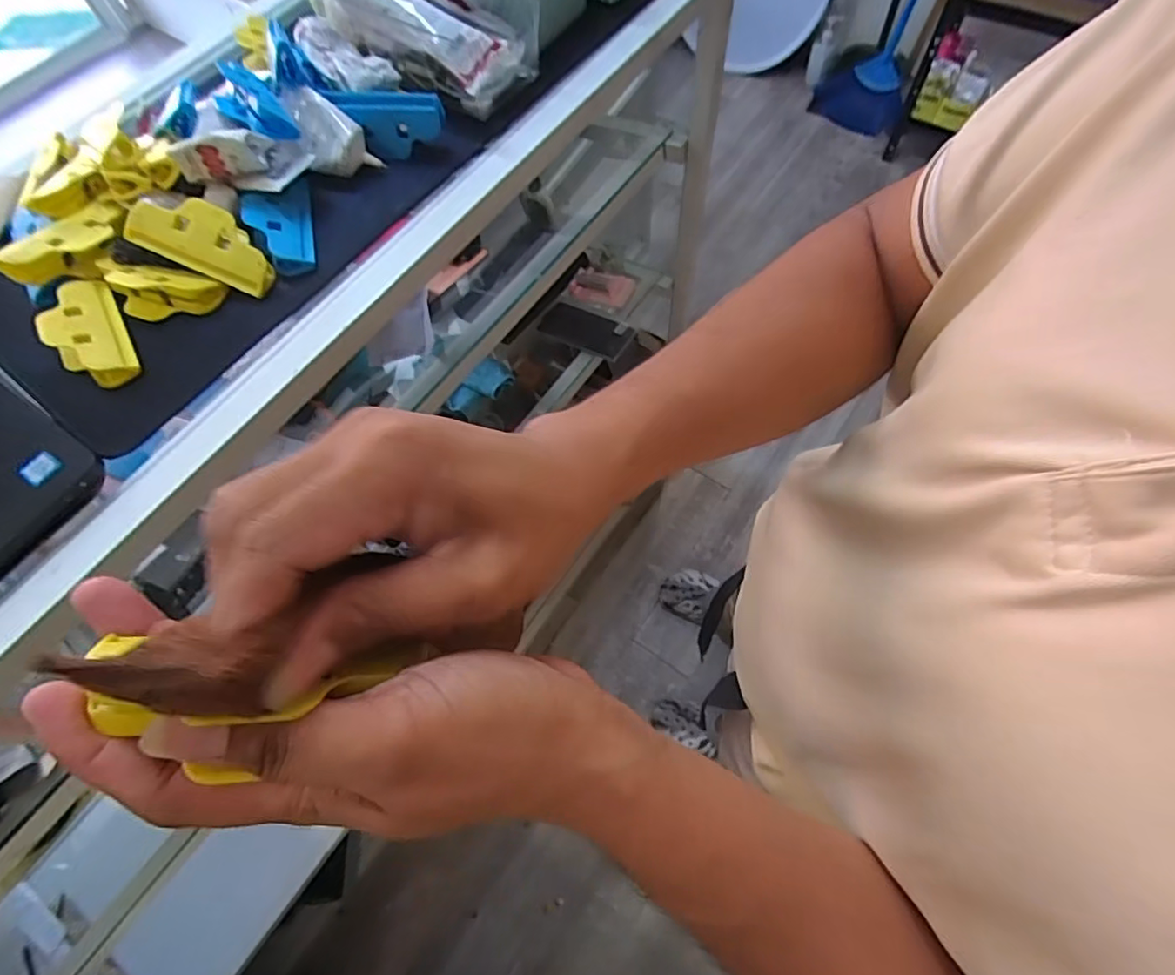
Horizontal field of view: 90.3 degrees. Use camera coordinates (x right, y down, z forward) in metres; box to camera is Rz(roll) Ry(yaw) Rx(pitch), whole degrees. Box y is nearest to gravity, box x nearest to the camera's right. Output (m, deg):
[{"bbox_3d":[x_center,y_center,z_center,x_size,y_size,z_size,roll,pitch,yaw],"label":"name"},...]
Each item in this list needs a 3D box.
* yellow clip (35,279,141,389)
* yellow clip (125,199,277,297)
[{"bbox_3d":[-0.351,-0.111,0.409,0.042,0.025,0.091,-29,67,-10],"label":"yellow clip"},{"bbox_3d":[-0.274,-0.178,0.421,0.094,0.024,0.045,25,97,-7],"label":"yellow clip"}]

